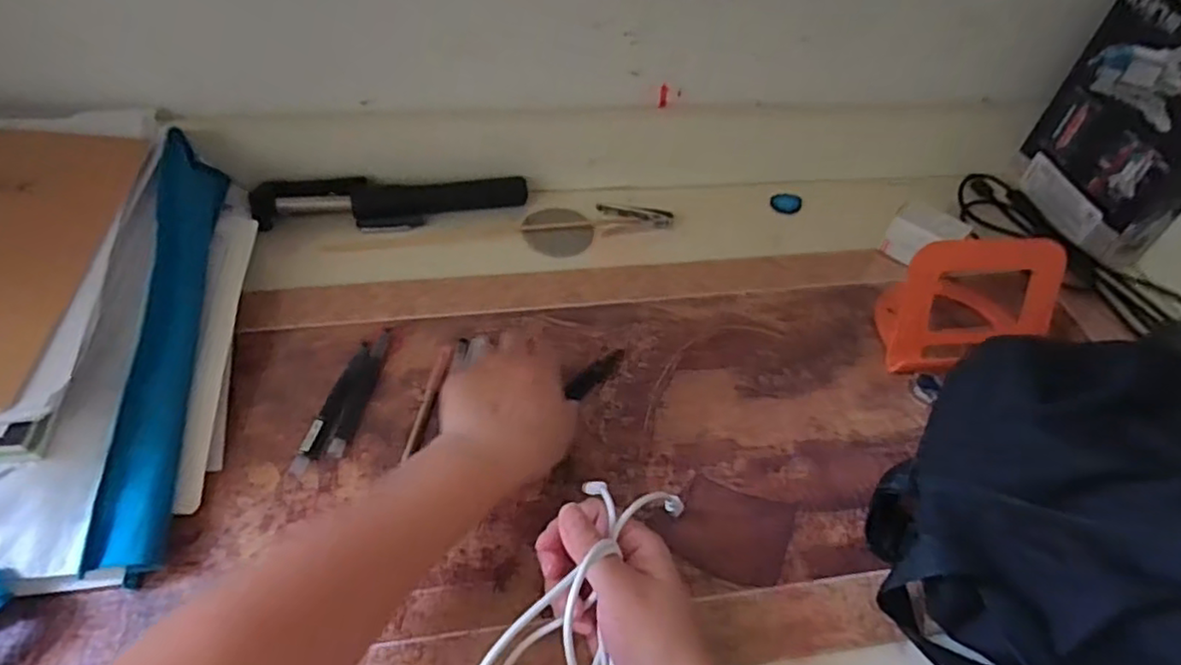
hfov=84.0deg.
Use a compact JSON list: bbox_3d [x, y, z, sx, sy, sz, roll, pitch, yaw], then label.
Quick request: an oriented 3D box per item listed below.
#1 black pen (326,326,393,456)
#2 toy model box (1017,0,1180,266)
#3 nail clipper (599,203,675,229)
[{"bbox_3d":[-0.172,0.043,0.493,0.015,0.007,0.112,7,49,2],"label":"black pen"},{"bbox_3d":[0.499,-0.194,0.595,0.063,0.202,0.145,-1,49,-5],"label":"toy model box"},{"bbox_3d":[0.044,-0.115,0.636,0.074,0.007,0.020,9,49,4],"label":"nail clipper"}]

